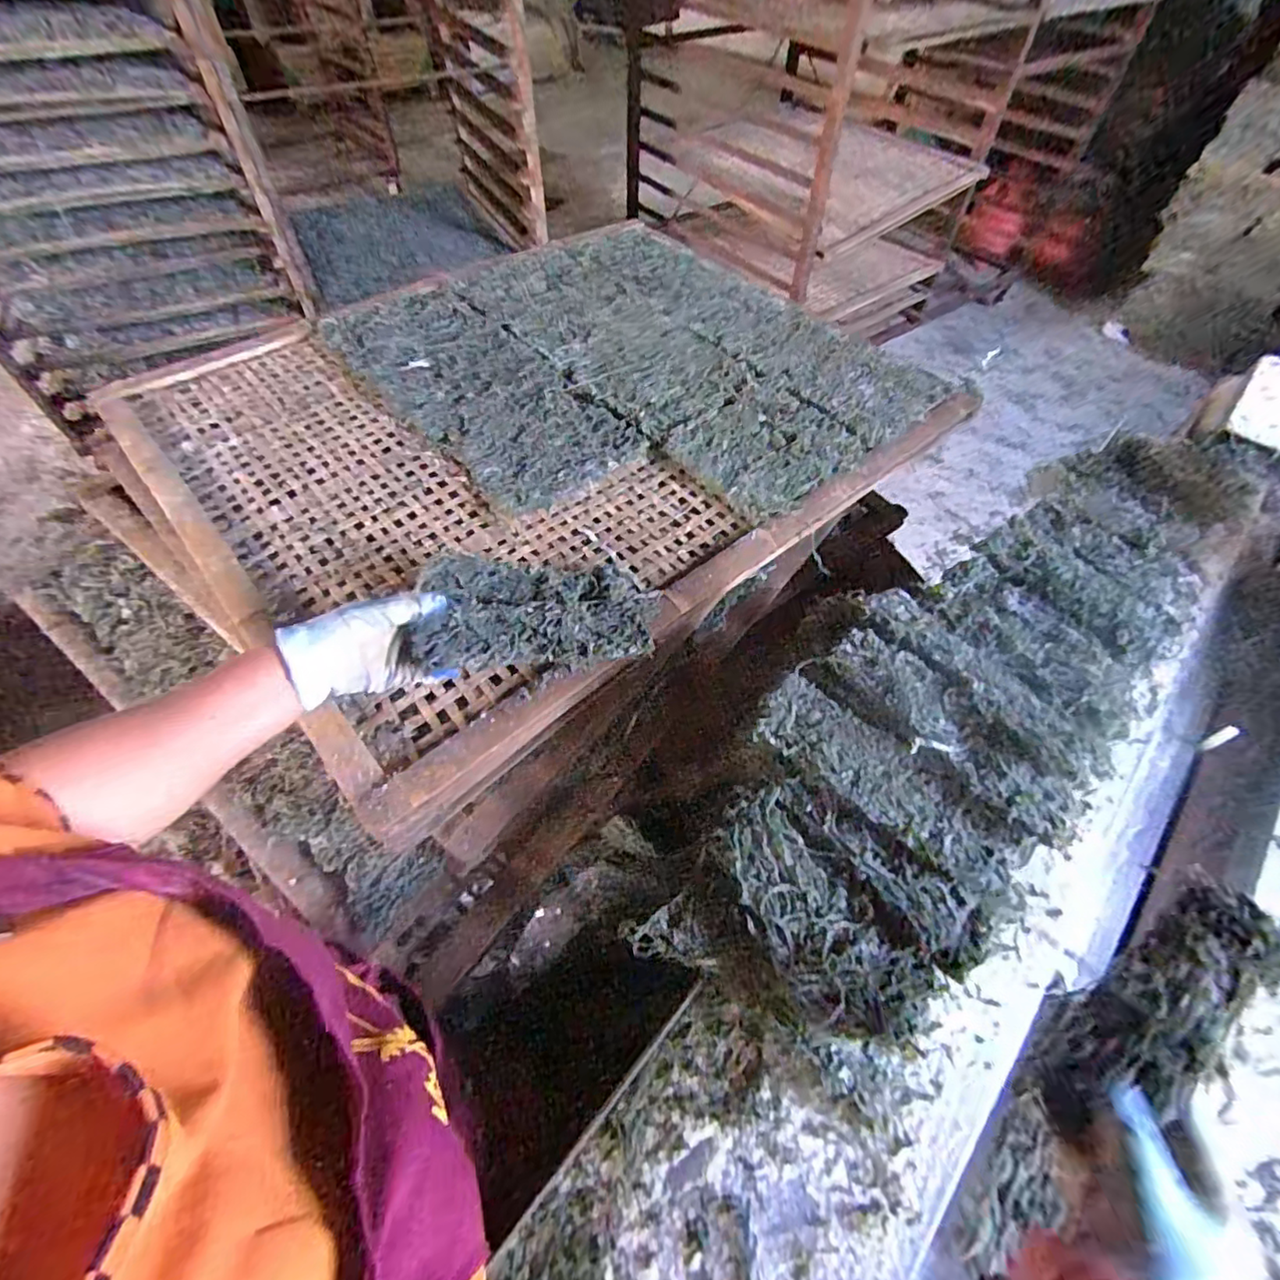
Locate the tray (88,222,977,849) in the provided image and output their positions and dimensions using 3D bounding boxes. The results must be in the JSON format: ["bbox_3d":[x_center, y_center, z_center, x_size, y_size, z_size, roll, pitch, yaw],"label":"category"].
[{"bbox_3d":[-0.122,-0.329,0.828,0.950,0.054,0.782,-35,62,-25],"label":"tray"}]

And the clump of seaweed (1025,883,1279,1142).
[{"bbox_3d":[0.352,0.237,0.395,0.211,0.044,0.062,-24,58,-16],"label":"clump of seaweed"}]

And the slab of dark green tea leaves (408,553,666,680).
[{"bbox_3d":[-0.099,-0.031,0.582,0.215,0.047,0.131,-3,54,-5],"label":"slab of dark green tea leaves"}]

